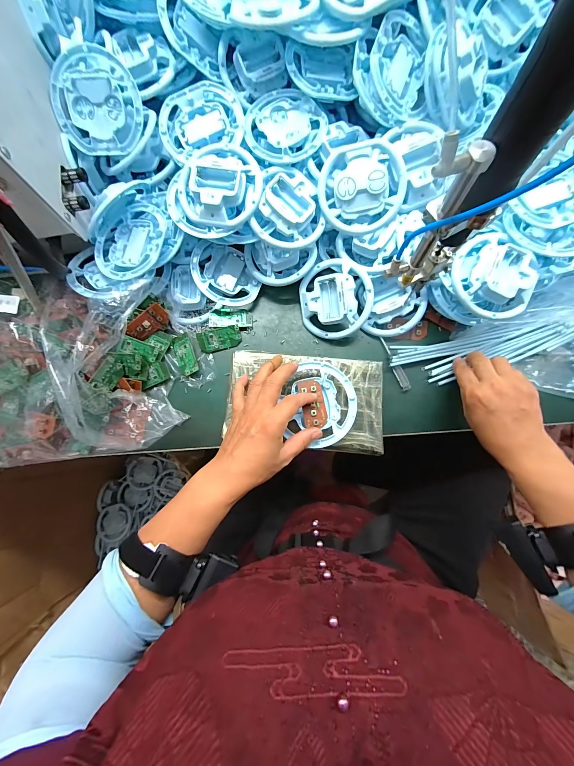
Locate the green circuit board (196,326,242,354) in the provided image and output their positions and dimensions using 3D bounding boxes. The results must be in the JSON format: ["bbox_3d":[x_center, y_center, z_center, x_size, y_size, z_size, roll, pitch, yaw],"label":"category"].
[{"bbox_3d":[-0.096,-0.062,0.429,0.060,0.004,0.029,-13,96,-8],"label":"green circuit board"}]

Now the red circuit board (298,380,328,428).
[{"bbox_3d":[0.033,0.026,0.372,0.029,0.006,0.059,-8,78,-1],"label":"red circuit board"}]

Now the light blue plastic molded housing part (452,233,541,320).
[{"bbox_3d":[0.245,-0.130,0.357,0.085,0.030,0.100,-5,80,0],"label":"light blue plastic molded housing part"}]

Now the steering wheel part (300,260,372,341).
[{"bbox_3d":[0.072,-0.117,0.412,0.086,0.034,0.106,-10,96,4],"label":"steering wheel part"}]

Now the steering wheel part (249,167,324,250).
[{"bbox_3d":[0.005,-0.221,0.389,0.089,0.037,0.092,17,90,-7],"label":"steering wheel part"}]

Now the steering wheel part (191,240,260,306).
[{"bbox_3d":[-0.089,-0.155,0.433,0.093,0.022,0.088,5,80,-22],"label":"steering wheel part"}]

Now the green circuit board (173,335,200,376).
[{"bbox_3d":[-0.142,-0.040,0.421,0.025,0.006,0.057,-20,80,-3],"label":"green circuit board"}]

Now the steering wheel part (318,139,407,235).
[{"bbox_3d":[0.093,-0.241,0.377,0.103,0.028,0.098,-4,104,7],"label":"steering wheel part"}]

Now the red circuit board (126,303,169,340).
[{"bbox_3d":[-0.190,-0.082,0.411,0.056,0.031,0.006,-40,44,5],"label":"red circuit board"}]

